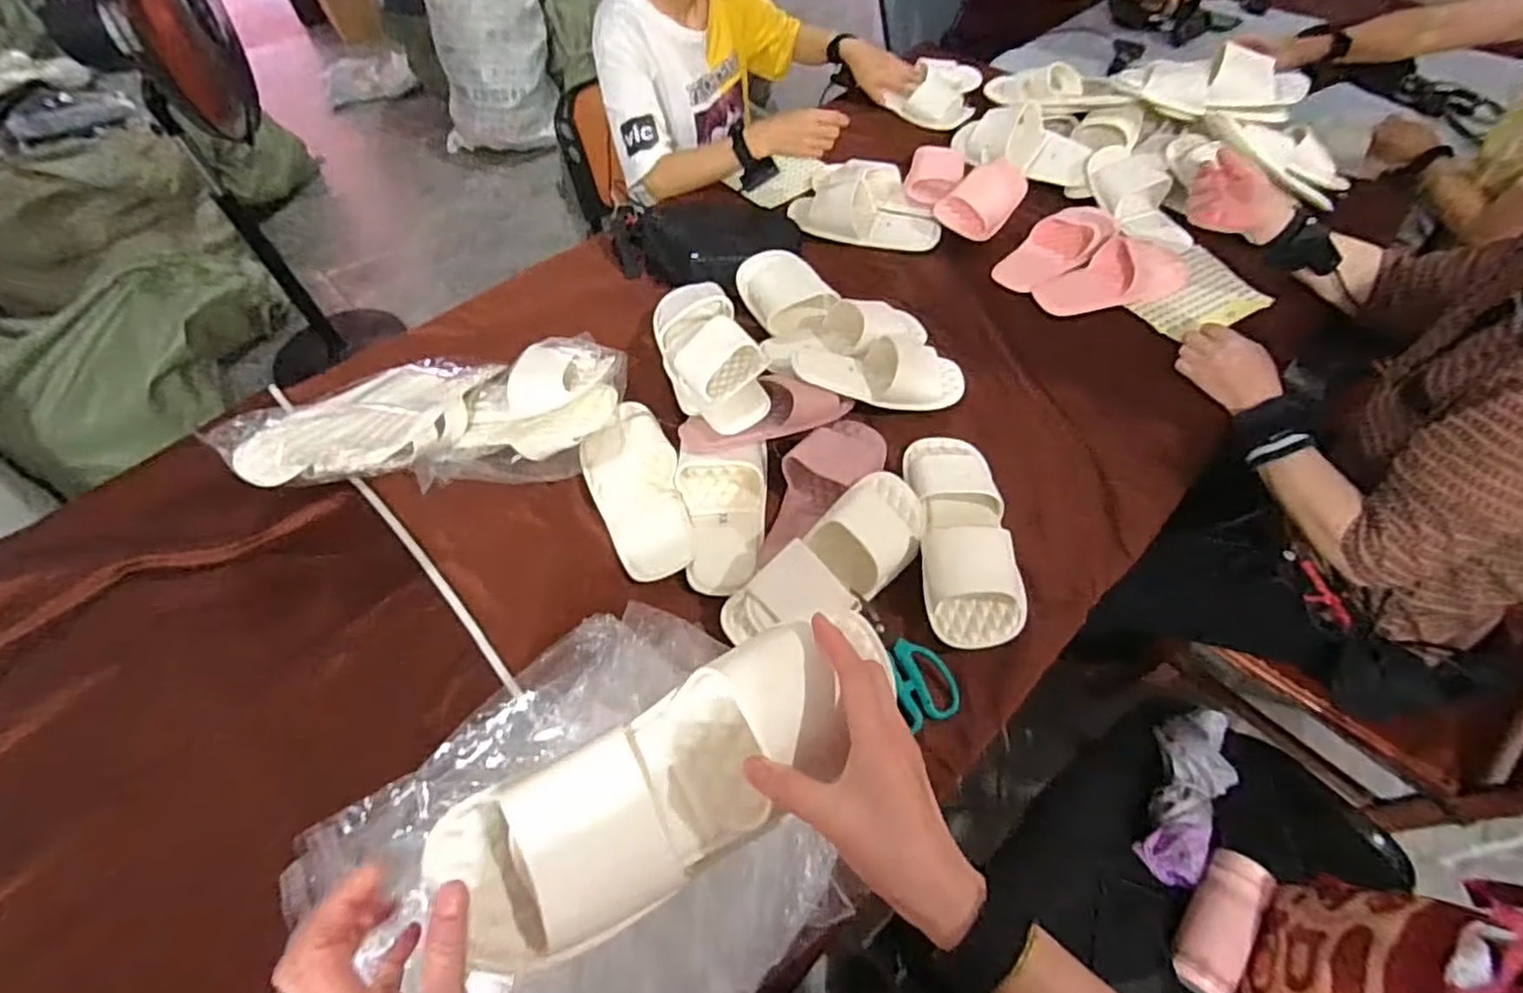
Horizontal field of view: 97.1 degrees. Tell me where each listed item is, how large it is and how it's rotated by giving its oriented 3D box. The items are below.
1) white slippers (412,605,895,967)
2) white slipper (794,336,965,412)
[{"bbox_3d":[-0.044,0.161,0.404,0.289,0.071,0.093,-32,58,-10],"label":"white slippers"},{"bbox_3d":[0.155,-0.162,0.885,0.220,0.056,0.095,4,55,7],"label":"white slipper"}]

